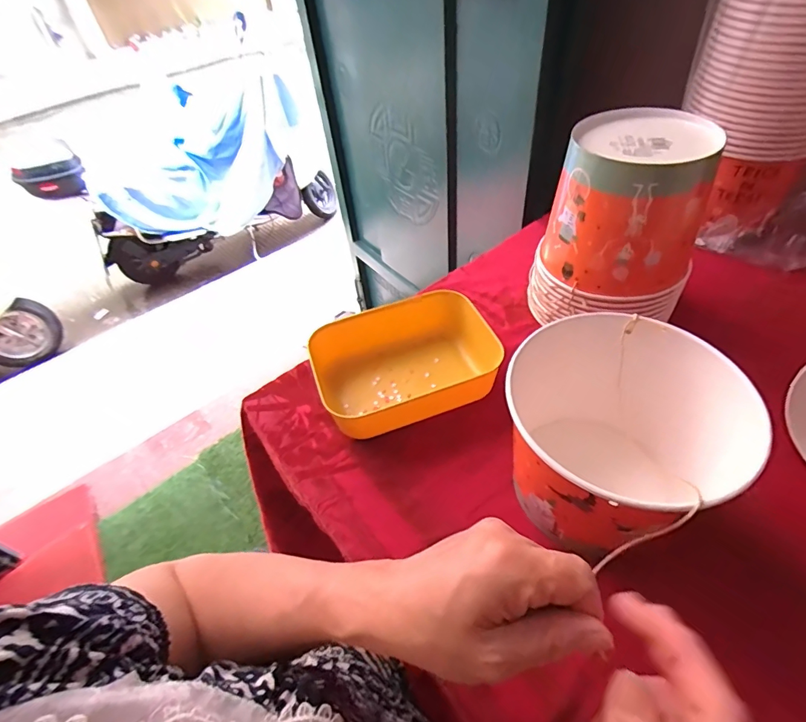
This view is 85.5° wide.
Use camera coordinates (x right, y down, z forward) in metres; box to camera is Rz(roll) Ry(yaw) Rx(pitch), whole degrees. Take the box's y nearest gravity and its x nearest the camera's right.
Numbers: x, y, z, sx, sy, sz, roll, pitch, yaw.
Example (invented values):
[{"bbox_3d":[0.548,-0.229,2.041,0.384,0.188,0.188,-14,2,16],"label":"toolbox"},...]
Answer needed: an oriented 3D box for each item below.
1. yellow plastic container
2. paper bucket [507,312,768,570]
[{"bbox_3d":[0.003,0.006,0.474,0.192,0.060,0.149,-17,47,-9],"label":"yellow plastic container"},{"bbox_3d":[0.156,0.065,0.353,0.149,0.138,0.160,-4,46,4],"label":"paper bucket"}]

